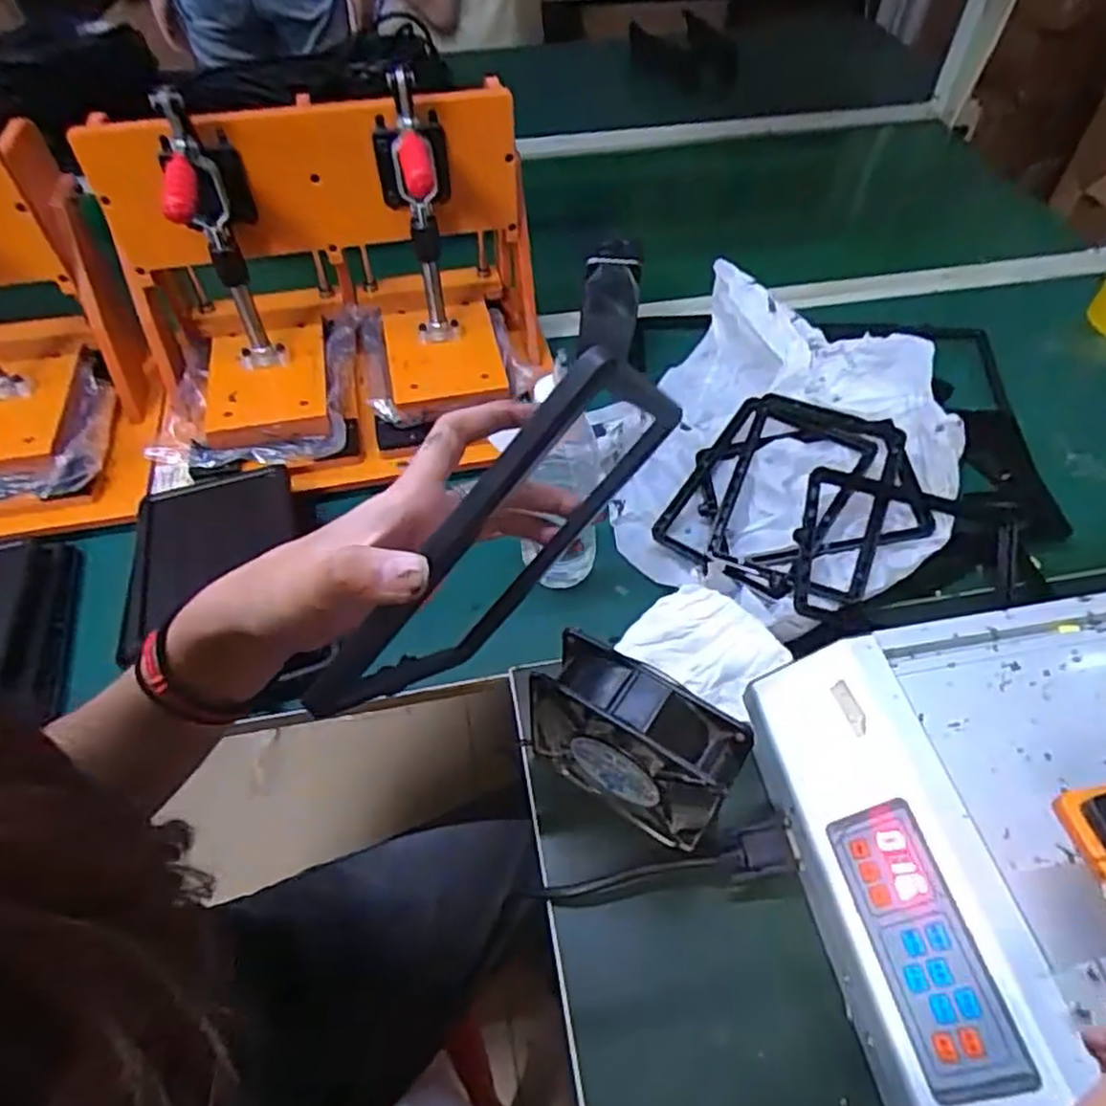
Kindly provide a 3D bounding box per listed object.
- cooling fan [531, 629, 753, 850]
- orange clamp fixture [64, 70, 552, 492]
[{"bbox_3d":[0.046,0.116,0.426,0.118,0.123,0.041,29,58,20],"label":"cooling fan"},{"bbox_3d":[-0.185,-0.235,0.612,0.349,0.247,0.197,-10,53,-8],"label":"orange clamp fixture"}]

